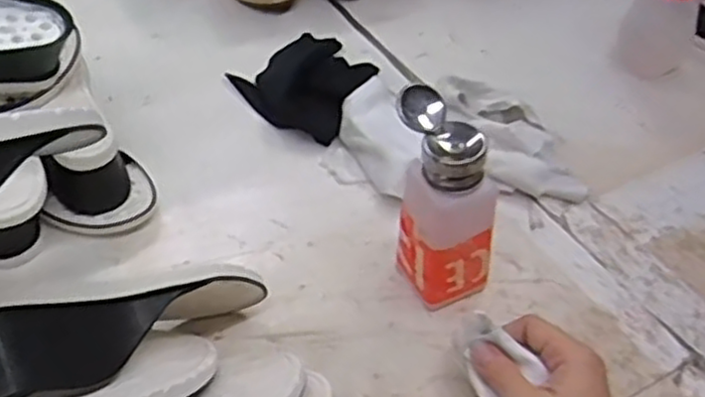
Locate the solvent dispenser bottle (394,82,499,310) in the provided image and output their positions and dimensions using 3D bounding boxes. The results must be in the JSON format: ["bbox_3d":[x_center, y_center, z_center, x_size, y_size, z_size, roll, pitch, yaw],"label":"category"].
[{"bbox_3d":[0.060,0.005,0.512,0.053,0.151,0.081,-23,51,-23],"label":"solvent dispenser bottle"}]

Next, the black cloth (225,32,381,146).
[{"bbox_3d":[-0.043,-0.121,0.714,0.123,0.028,0.151,24,49,17],"label":"black cloth"}]

